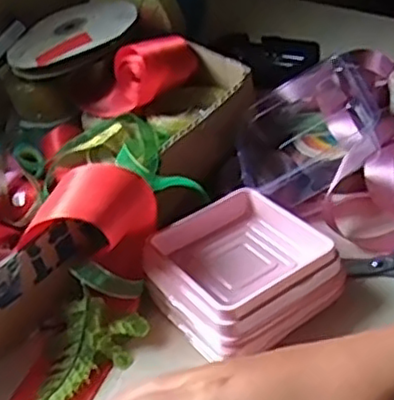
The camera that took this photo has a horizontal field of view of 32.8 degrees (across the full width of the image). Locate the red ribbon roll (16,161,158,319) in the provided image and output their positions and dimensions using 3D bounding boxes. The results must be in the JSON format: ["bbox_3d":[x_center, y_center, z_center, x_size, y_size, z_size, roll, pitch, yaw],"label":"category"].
[{"bbox_3d":[-0.063,0.015,0.402,0.062,0.066,0.058,7,46,19],"label":"red ribbon roll"}]

